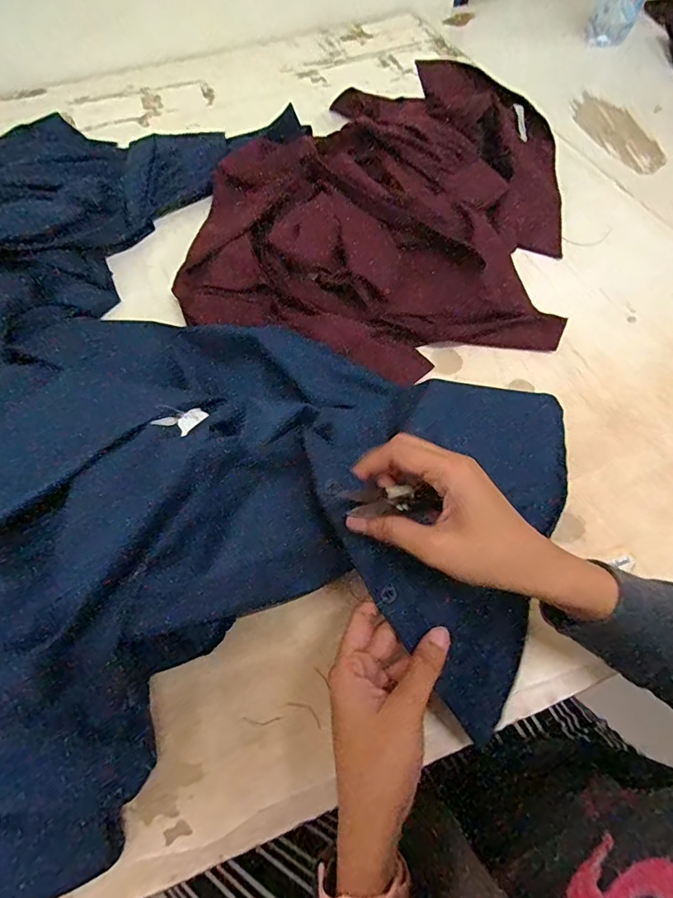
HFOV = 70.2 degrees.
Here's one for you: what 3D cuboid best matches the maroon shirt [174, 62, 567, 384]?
[{"bbox_3d":[0.068,-0.312,0.607,0.447,0.098,0.465,14,61,9],"label":"maroon shirt"}]

